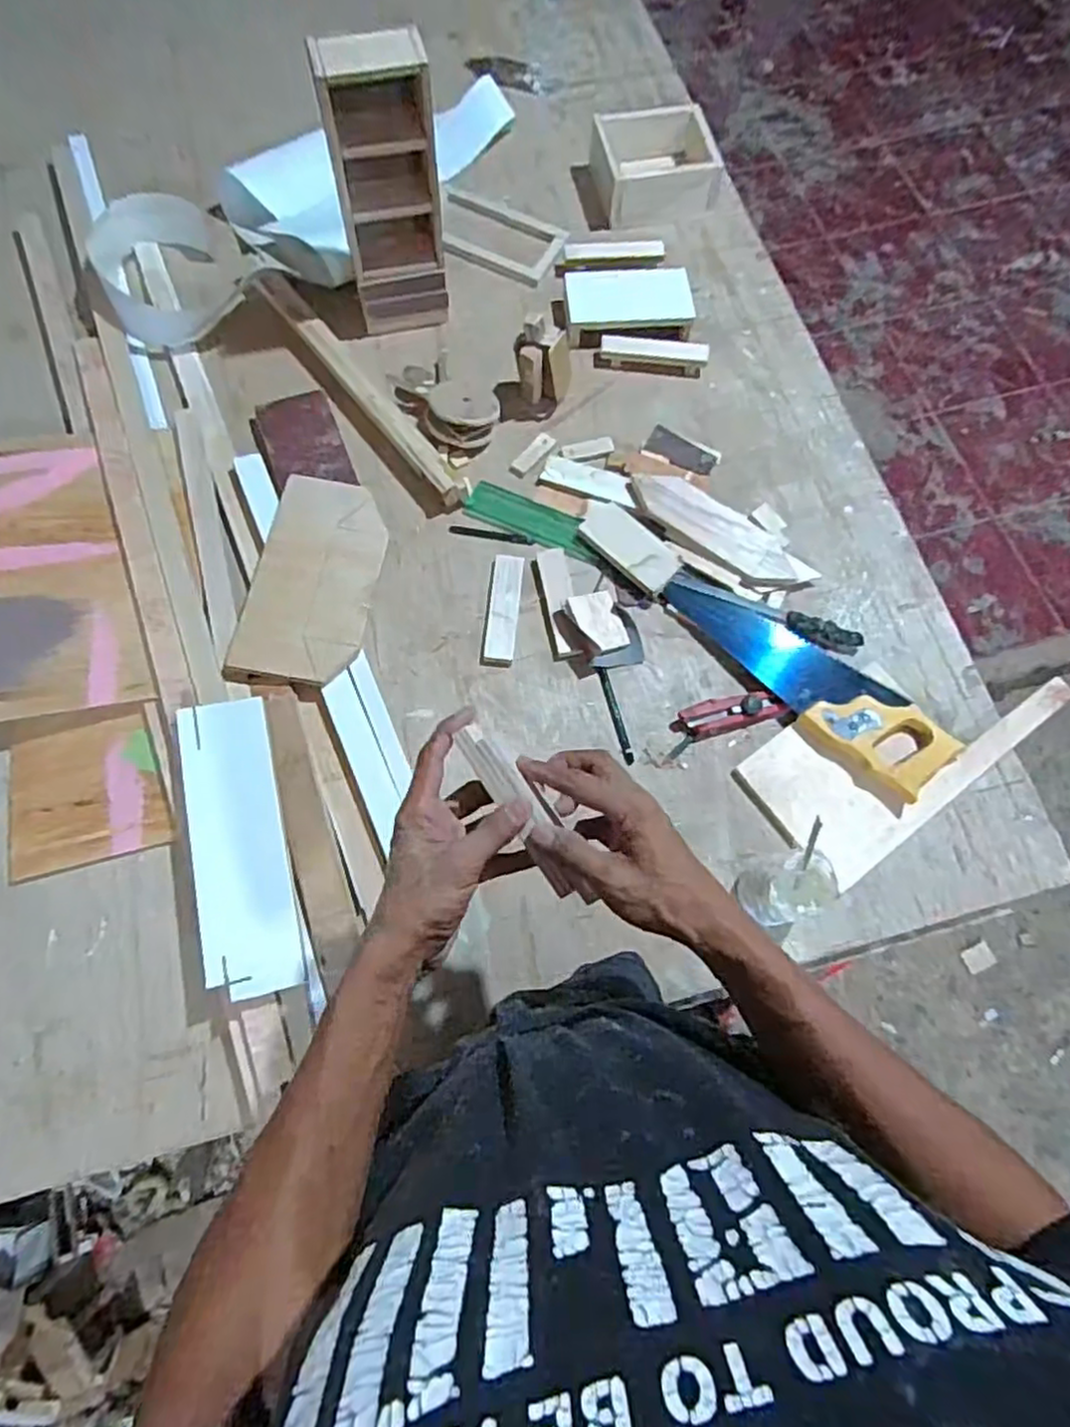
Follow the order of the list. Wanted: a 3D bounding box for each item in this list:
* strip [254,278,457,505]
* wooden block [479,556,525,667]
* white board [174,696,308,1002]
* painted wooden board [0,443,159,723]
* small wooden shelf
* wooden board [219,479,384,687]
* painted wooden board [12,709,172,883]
[{"bbox_3d":[-0.224,-0.412,0.868,0.032,0.041,0.418,-34,75,-13],"label":"strip"},{"bbox_3d":[-0.036,-0.117,0.783,0.037,0.008,0.131,5,70,0],"label":"wooden block"},{"bbox_3d":[-0.278,0.119,0.655,0.081,0.010,0.274,-9,71,-18],"label":"white board"},{"bbox_3d":[-0.533,-0.150,0.751,0.167,0.025,0.345,-19,73,-12],"label":"painted wooden board"},{"bbox_3d":[-0.165,-0.585,0.804,0.117,0.279,0.087,-12,71,-6],"label":"small wooden shelf"},{"bbox_3d":[-0.241,-0.146,0.761,0.130,0.014,0.239,8,73,0],"label":"wooden board"},{"bbox_3d":[-0.446,0.082,0.695,0.144,0.012,0.131,-15,81,-6],"label":"painted wooden board"}]

